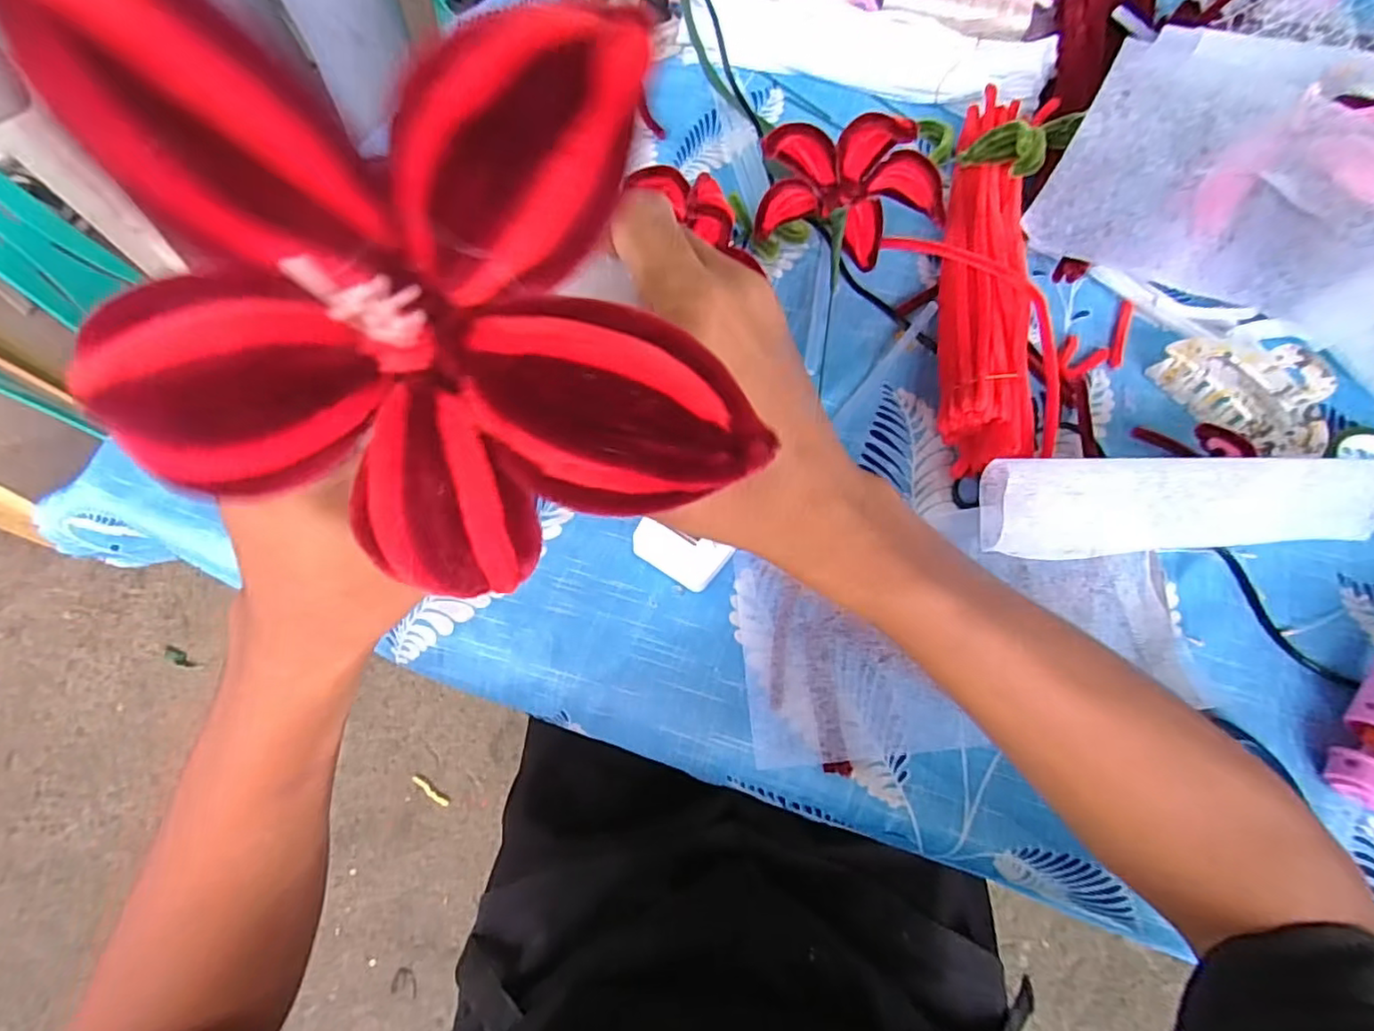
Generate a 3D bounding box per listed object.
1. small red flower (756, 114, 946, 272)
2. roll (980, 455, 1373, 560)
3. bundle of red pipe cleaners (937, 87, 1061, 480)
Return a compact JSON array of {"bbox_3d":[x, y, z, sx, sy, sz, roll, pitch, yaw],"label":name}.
[{"bbox_3d":[0.108,-0.213,0.410,0.120,0.104,0.043,9,66,4],"label":"small red flower"},{"bbox_3d":[0.280,-0.003,0.336,0.236,0.047,0.043,0,66,0],"label":"roll"},{"bbox_3d":[0.205,-0.163,0.415,0.064,0.040,0.297,10,66,5],"label":"bundle of red pipe cleaners"}]

